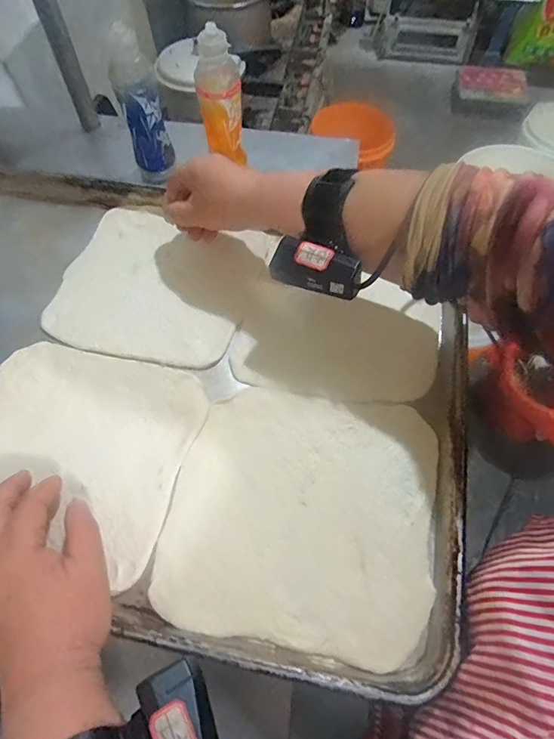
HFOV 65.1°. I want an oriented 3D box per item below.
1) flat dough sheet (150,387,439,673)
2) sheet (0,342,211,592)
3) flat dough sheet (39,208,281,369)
[{"bbox_3d":[0.020,0.105,0.334,0.193,0.008,0.182,9,61,6],"label":"flat dough sheet"},{"bbox_3d":[-0.172,0.066,0.357,0.198,0.012,0.175,9,61,6],"label":"sheet"},{"bbox_3d":[-0.115,-0.086,0.435,0.194,0.011,0.173,12,62,8],"label":"flat dough sheet"}]

